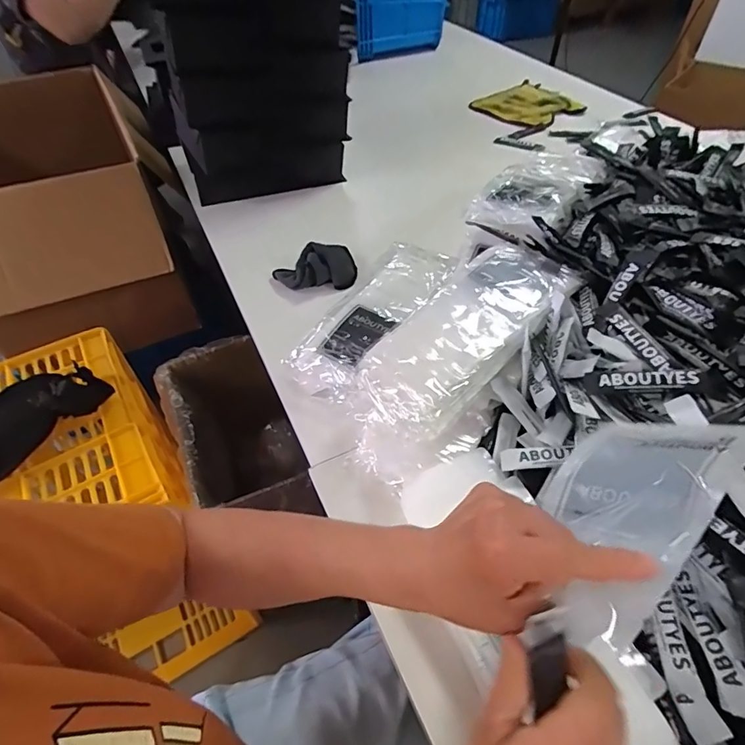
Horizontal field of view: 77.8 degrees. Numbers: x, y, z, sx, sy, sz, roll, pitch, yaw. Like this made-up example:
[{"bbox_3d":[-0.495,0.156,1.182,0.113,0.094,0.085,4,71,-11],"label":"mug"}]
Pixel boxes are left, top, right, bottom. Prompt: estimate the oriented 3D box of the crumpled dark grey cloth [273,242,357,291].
[{"bbox_3d":[-0.096,-0.175,0.758,0.136,0.051,0.070,-10,50,-6],"label":"crumpled dark grey cloth"}]

